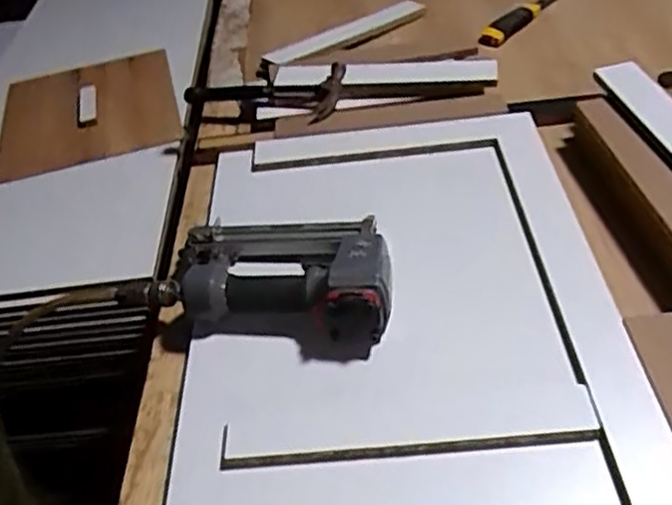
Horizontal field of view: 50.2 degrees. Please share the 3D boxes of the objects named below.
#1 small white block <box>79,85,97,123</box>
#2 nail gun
[{"bbox_3d":[-0.411,-0.245,1.186,0.030,0.015,0.097,-13,41,-7],"label":"small white block"},{"bbox_3d":[-0.059,0.016,0.720,0.240,0.072,0.137,6,43,15],"label":"nail gun"}]

